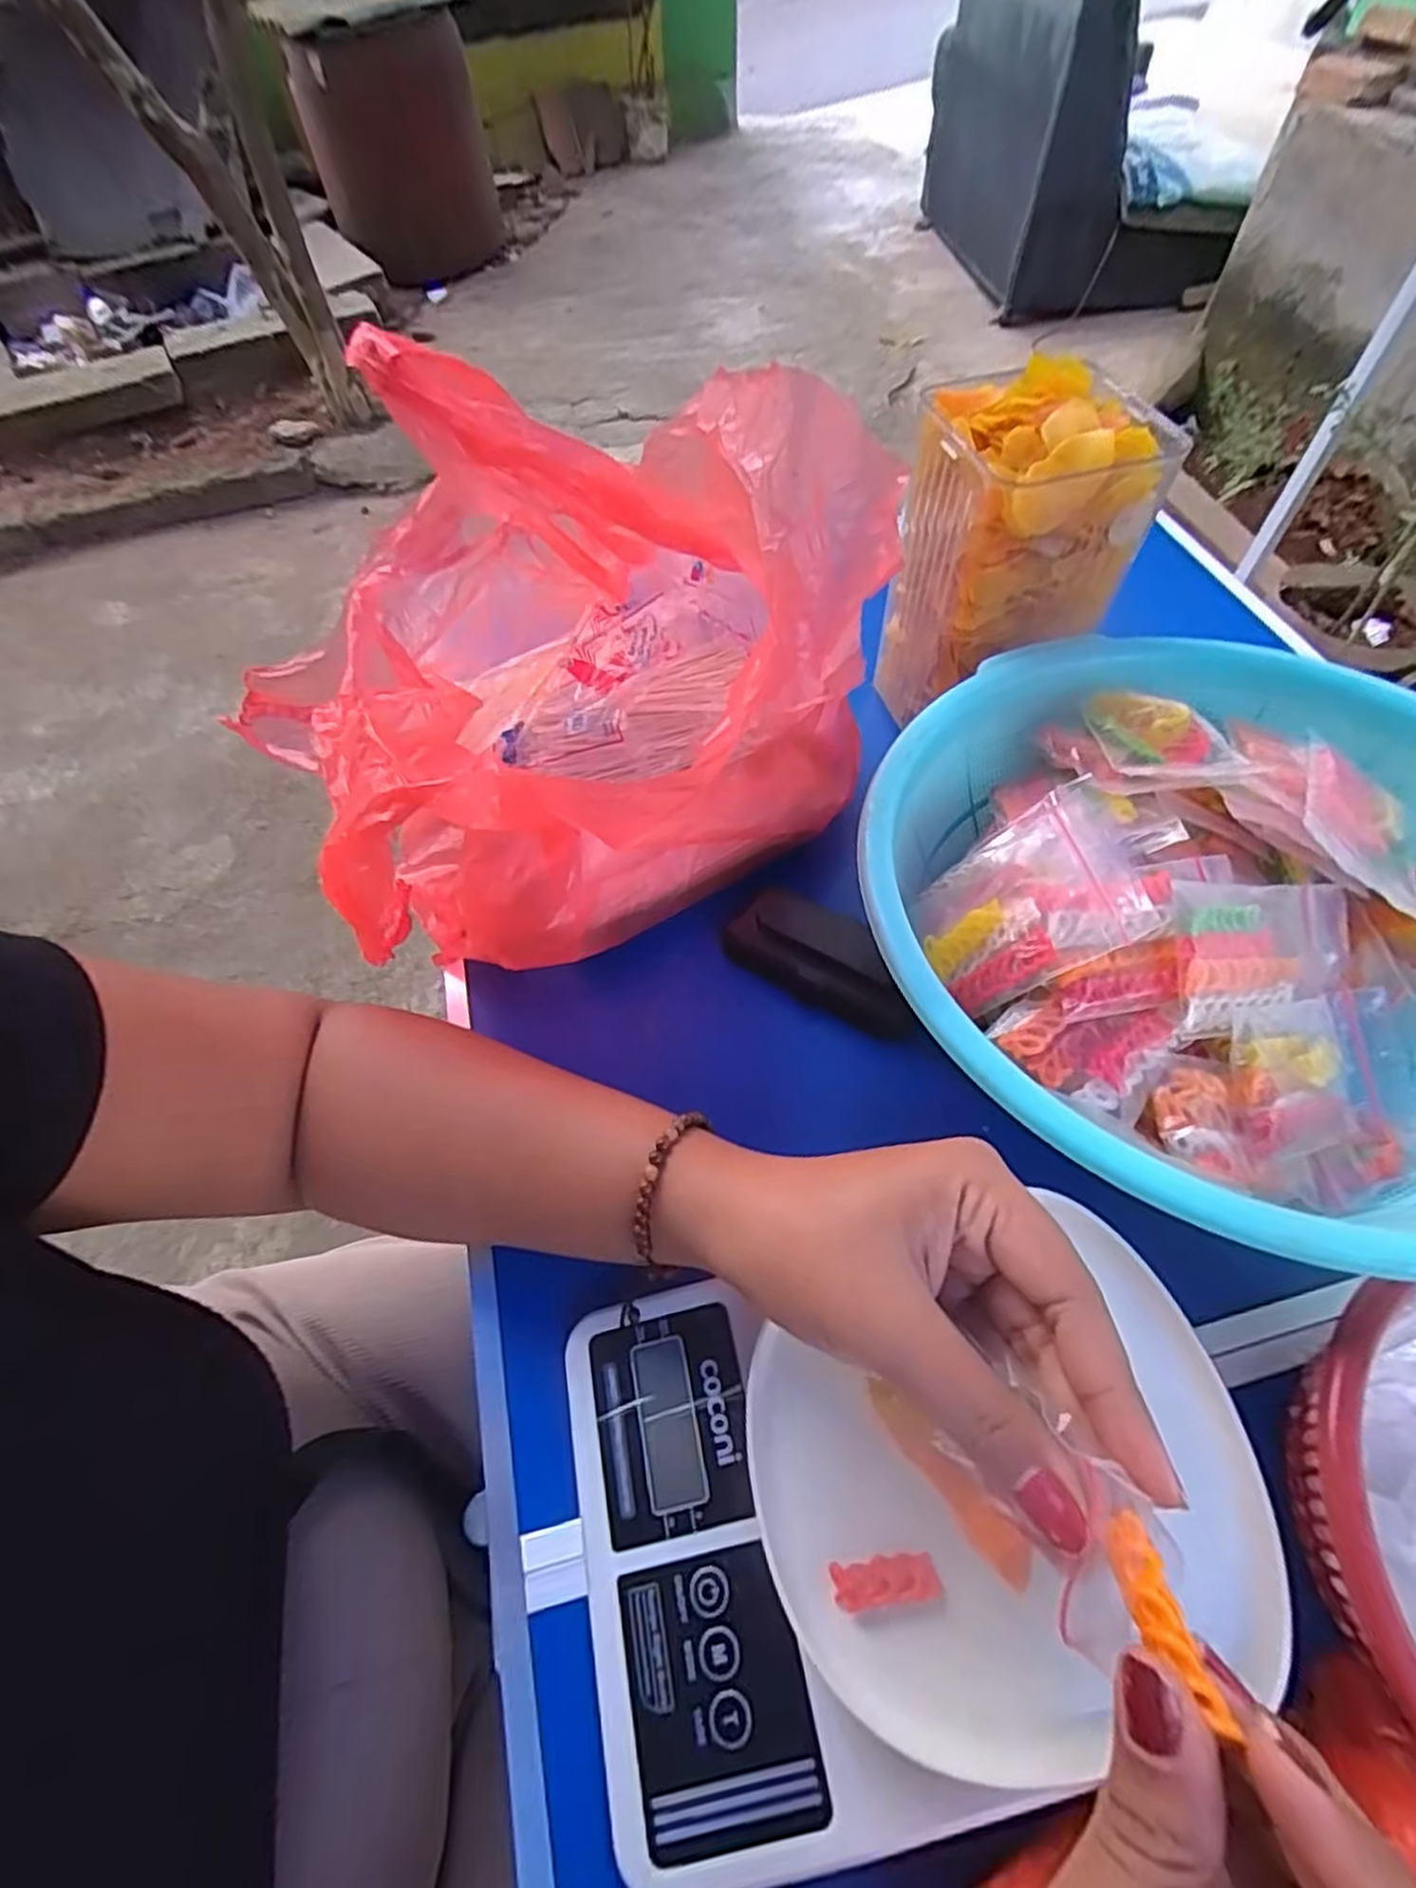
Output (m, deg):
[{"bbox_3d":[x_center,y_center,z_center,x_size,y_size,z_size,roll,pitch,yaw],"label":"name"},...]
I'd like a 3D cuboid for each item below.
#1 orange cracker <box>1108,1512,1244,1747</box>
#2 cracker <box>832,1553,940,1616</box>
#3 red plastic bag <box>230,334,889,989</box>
[{"bbox_3d":[0.098,0.146,0.164,0.009,0.007,0.036,-11,44,-7],"label":"orange cracker"},{"bbox_3d":[0.055,0.198,0.234,0.032,0.006,0.013,-6,58,-3],"label":"cracker"},{"bbox_3d":[-0.071,-0.131,0.343,0.275,0.233,0.246,12,59,7],"label":"red plastic bag"}]

